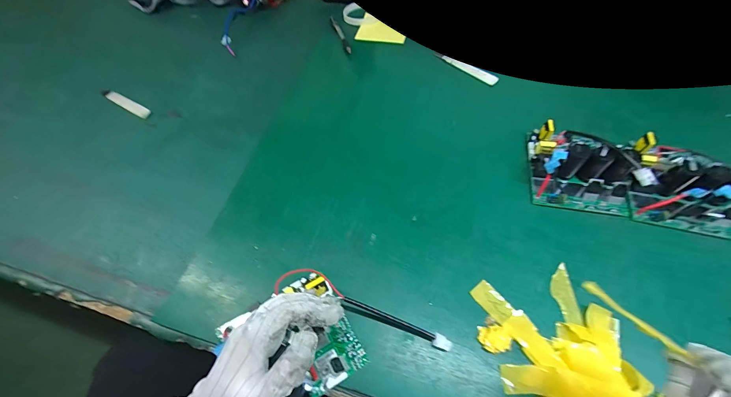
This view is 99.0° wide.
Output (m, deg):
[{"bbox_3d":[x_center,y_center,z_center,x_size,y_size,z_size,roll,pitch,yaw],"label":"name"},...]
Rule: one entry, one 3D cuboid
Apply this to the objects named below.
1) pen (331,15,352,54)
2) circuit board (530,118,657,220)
[{"bbox_3d":[-0.054,-0.358,0.680,0.013,0.007,0.149,-16,58,-8],"label":"pen"},{"bbox_3d":[0.307,-0.052,0.442,0.124,0.063,0.130,6,58,6],"label":"circuit board"}]

